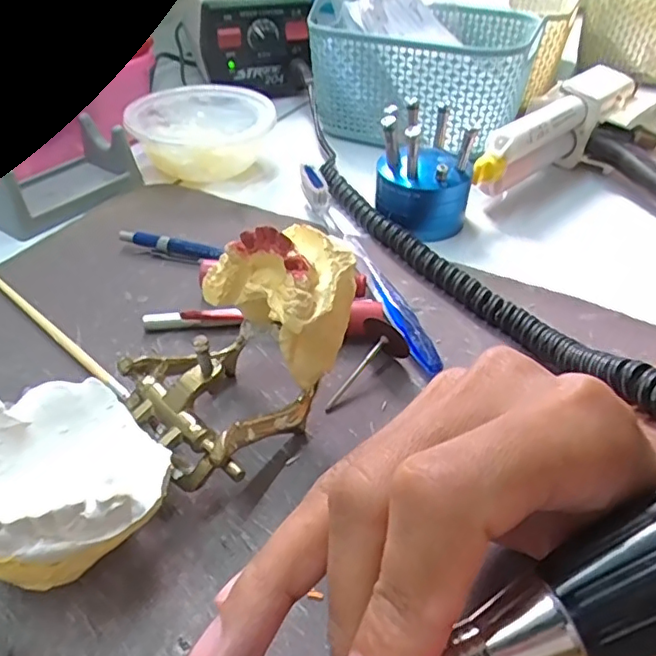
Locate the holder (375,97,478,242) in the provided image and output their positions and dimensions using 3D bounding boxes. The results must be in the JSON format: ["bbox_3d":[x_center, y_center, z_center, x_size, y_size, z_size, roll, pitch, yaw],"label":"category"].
[{"bbox_3d":[0.060,-0.101,0.364,0.057,0.067,0.054,6,41,6],"label":"holder"}]

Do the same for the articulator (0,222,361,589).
[{"bbox_3d":[-0.056,0.023,0.213,0.065,0.077,0.148,32,50,31],"label":"articulator"}]

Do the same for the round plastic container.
[{"bbox_3d":[-0.088,-0.143,0.435,0.095,0.044,0.103,-1,41,-1],"label":"round plastic container"}]

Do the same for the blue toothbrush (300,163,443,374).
[{"bbox_3d":[0.017,-0.040,0.330,0.011,0.023,0.181,-14,43,-16],"label":"blue toothbrush"}]

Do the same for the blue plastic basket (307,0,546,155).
[{"bbox_3d":[0.077,-0.203,0.477,0.156,0.081,0.122,16,43,18],"label":"blue plastic basket"}]

